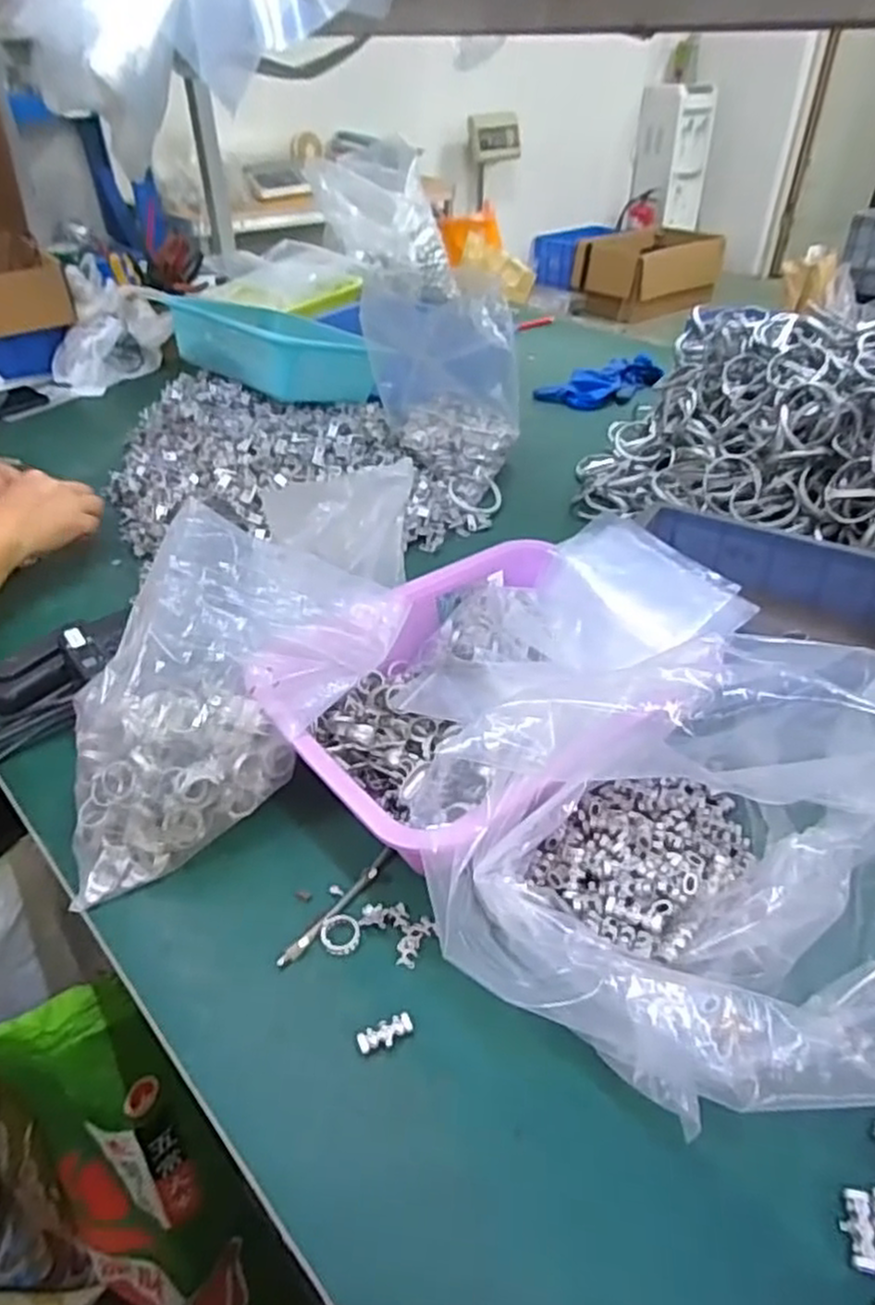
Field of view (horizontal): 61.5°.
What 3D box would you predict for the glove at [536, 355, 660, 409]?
[{"bbox_3d":[0.251,-0.406,1.109,0.188,0.036,0.086,-13,41,-15],"label":"glove"}]

